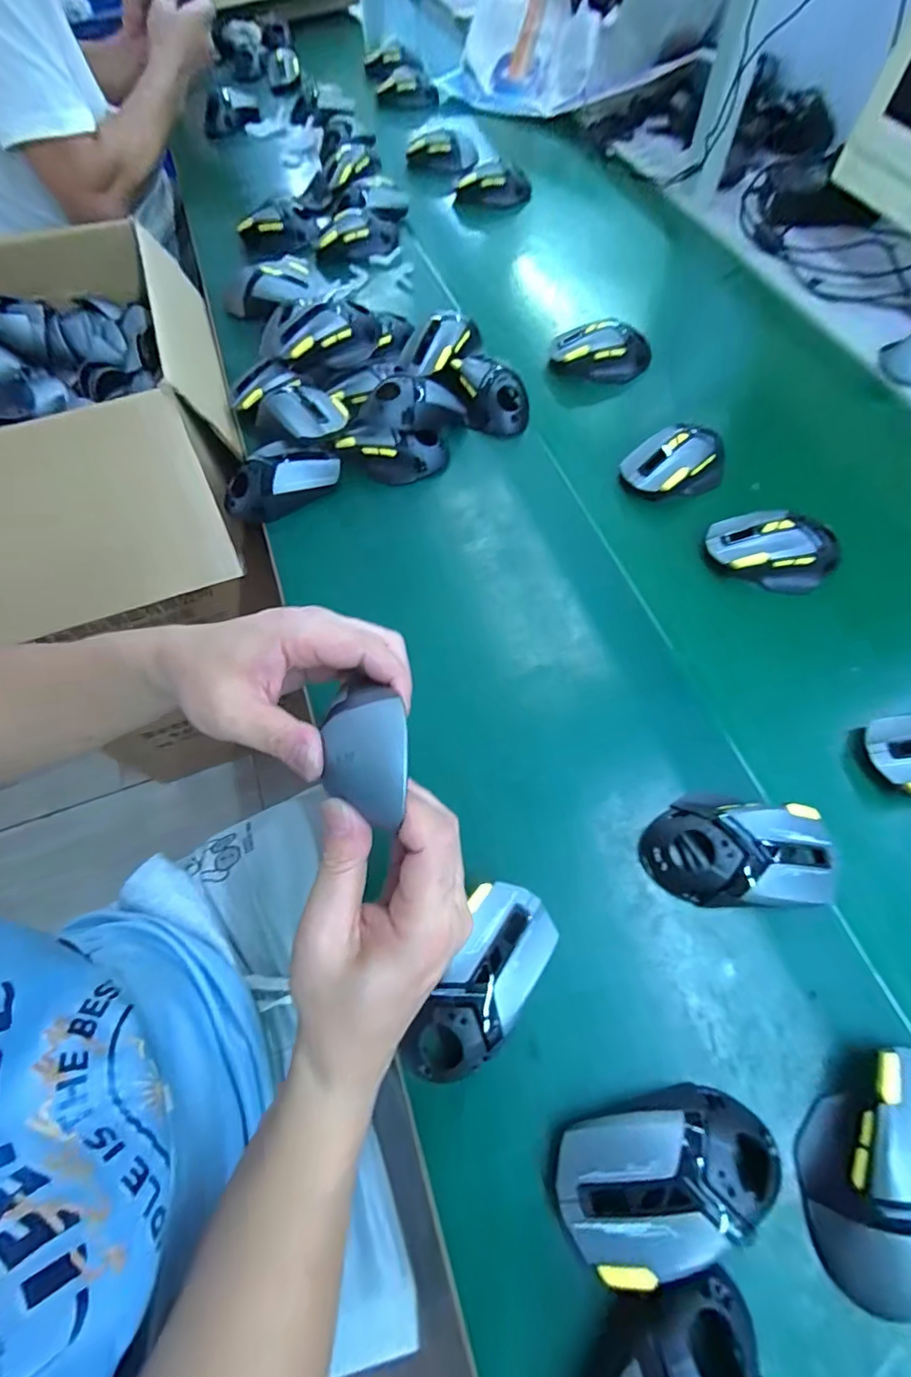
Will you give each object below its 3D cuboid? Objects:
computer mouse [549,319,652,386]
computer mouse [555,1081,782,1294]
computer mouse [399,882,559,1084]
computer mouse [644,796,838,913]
[{"bbox_3d":[0.167,-0.383,0.579,0.112,0.038,0.067,-8,65,-1],"label":"computer mouse"},{"bbox_3d":[0.113,0.256,0.269,0.115,0.038,0.060,-19,65,-6],"label":"computer mouse"},{"bbox_3d":[0.016,0.181,0.311,0.053,0.034,0.117,28,69,15],"label":"computer mouse"},{"bbox_3d":[0.191,0.104,0.337,0.121,0.040,0.076,1,65,3],"label":"computer mouse"}]

